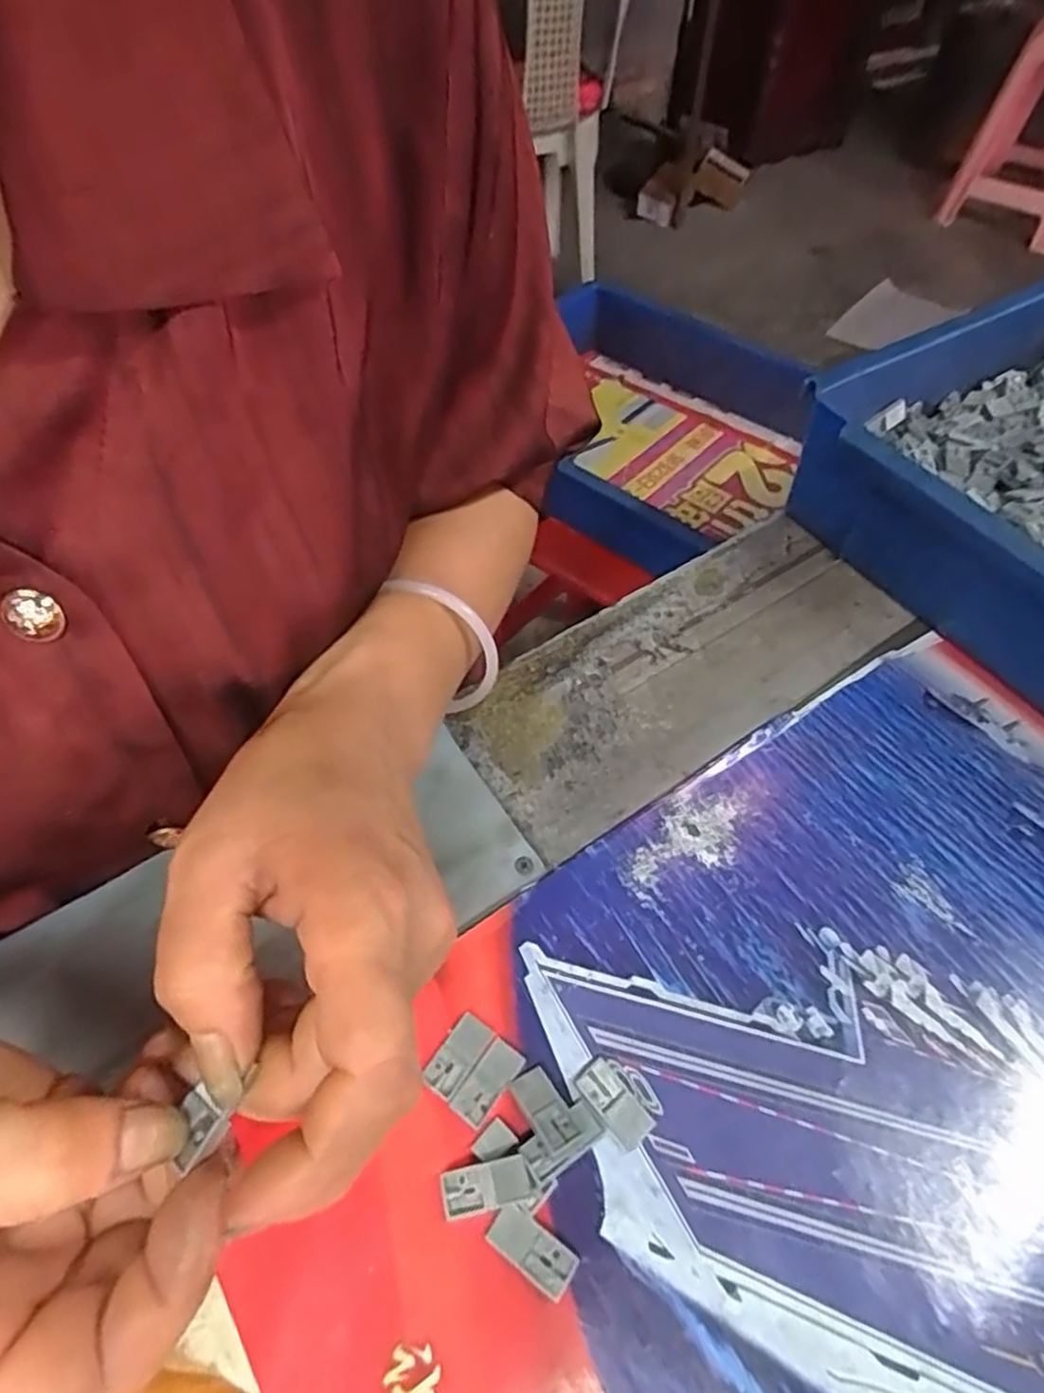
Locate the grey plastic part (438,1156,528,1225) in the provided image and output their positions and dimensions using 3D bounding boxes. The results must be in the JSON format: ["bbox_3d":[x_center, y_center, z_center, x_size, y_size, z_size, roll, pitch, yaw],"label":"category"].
[{"bbox_3d":[-0.012,0.159,0.237,0.028,0.005,0.013,-17,55,1],"label":"grey plastic part"}]

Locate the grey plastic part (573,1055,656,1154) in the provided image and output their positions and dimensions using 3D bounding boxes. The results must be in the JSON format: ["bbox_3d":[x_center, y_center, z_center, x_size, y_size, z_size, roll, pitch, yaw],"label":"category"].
[{"bbox_3d":[0.032,0.142,0.255,0.014,0.004,0.028,-32,61,-23],"label":"grey plastic part"}]

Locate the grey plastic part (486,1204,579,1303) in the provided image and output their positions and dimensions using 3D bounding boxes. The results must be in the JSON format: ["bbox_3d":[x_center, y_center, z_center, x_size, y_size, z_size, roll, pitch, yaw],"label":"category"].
[{"bbox_3d":[0.003,0.174,0.230,0.027,0.004,0.014,30,58,18],"label":"grey plastic part"}]

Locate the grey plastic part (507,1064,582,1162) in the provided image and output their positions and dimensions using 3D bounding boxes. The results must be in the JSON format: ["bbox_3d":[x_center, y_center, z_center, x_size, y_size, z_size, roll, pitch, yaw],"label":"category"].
[{"bbox_3d":[0.008,0.141,0.249,0.014,0.004,0.027,-26,46,-19],"label":"grey plastic part"}]

